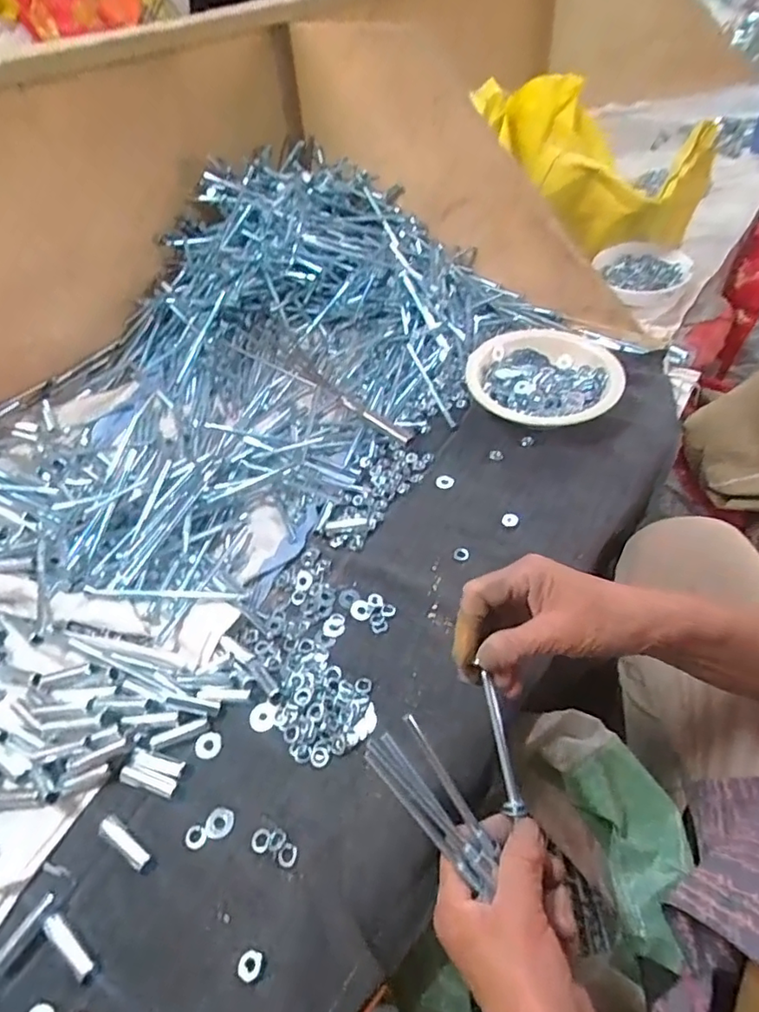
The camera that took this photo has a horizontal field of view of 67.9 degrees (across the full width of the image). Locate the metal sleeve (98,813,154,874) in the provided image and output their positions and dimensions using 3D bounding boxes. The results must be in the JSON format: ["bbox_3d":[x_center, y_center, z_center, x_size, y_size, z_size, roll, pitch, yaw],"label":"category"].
[{"bbox_3d":[-0.170,0.226,0.378,0.045,0.011,0.013,26,54,25],"label":"metal sleeve"}]

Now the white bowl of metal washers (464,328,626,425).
[{"bbox_3d":[0.192,-0.142,0.667,0.174,0.045,0.169,0,47,4],"label":"white bowl of metal washers"}]

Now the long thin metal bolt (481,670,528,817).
[{"bbox_3d":[0.077,0.150,0.360,0.010,0.011,0.083,-8,63,-3],"label":"long thin metal bolt"}]

